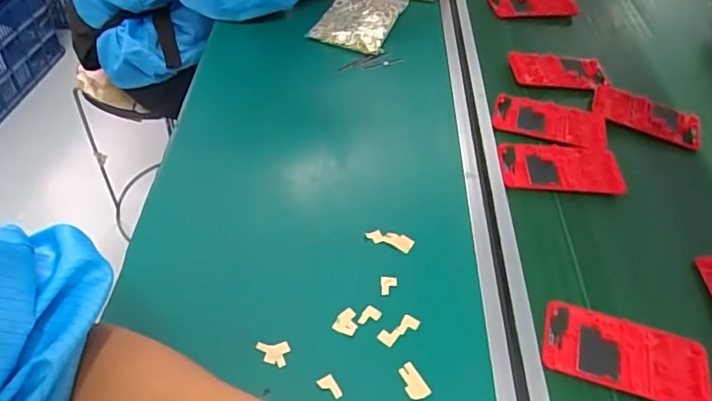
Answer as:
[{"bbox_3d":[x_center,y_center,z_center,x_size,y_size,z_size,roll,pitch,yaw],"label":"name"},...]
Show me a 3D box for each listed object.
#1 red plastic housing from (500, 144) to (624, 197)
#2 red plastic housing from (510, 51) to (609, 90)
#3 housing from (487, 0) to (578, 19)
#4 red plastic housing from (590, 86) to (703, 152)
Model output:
[{"bbox_3d":[0.210,-0.035,0.551,0.123,0.008,0.064,4,47,-3],"label":"red plastic housing"},{"bbox_3d":[0.253,-0.164,0.665,0.118,0.010,0.059,5,47,-2],"label":"red plastic housing"},{"bbox_3d":[0.261,-0.298,0.797,0.127,0.008,0.073,-1,49,1],"label":"housing"},{"bbox_3d":[0.342,-0.100,0.624,0.121,0.012,0.059,24,50,15],"label":"red plastic housing"}]

